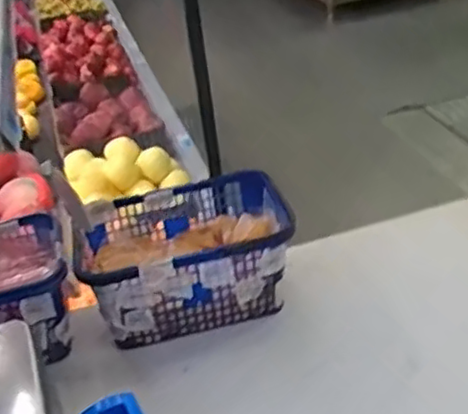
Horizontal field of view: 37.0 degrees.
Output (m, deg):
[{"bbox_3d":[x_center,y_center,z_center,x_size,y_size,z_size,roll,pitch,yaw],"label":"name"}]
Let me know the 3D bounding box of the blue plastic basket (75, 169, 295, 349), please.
[{"bbox_3d":[-0.059,0.066,0.914,0.260,0.119,0.184,-15,31,-13],"label":"blue plastic basket"}]

